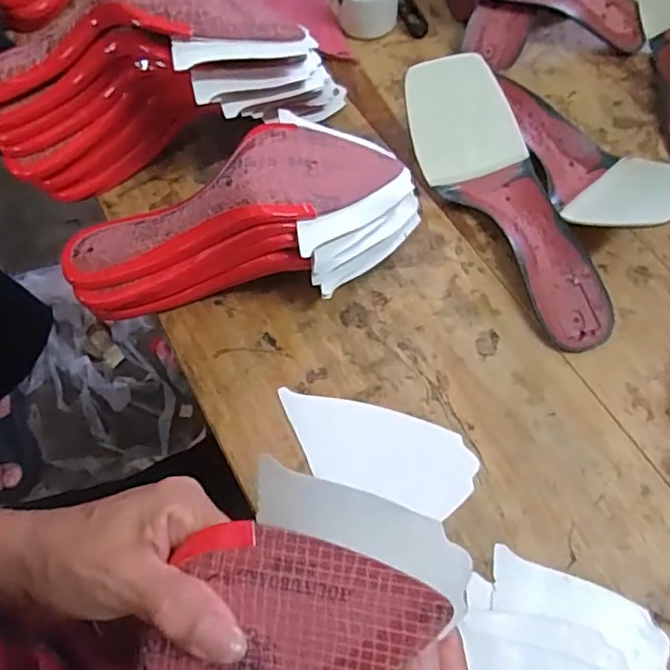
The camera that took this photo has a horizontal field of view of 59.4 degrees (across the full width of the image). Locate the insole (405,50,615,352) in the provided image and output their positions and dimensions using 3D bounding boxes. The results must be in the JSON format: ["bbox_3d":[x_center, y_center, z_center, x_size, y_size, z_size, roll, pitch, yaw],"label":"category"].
[{"bbox_3d":[0.139,-0.104,0.438,0.084,0.070,0.233,-28,67,-14],"label":"insole"}]

